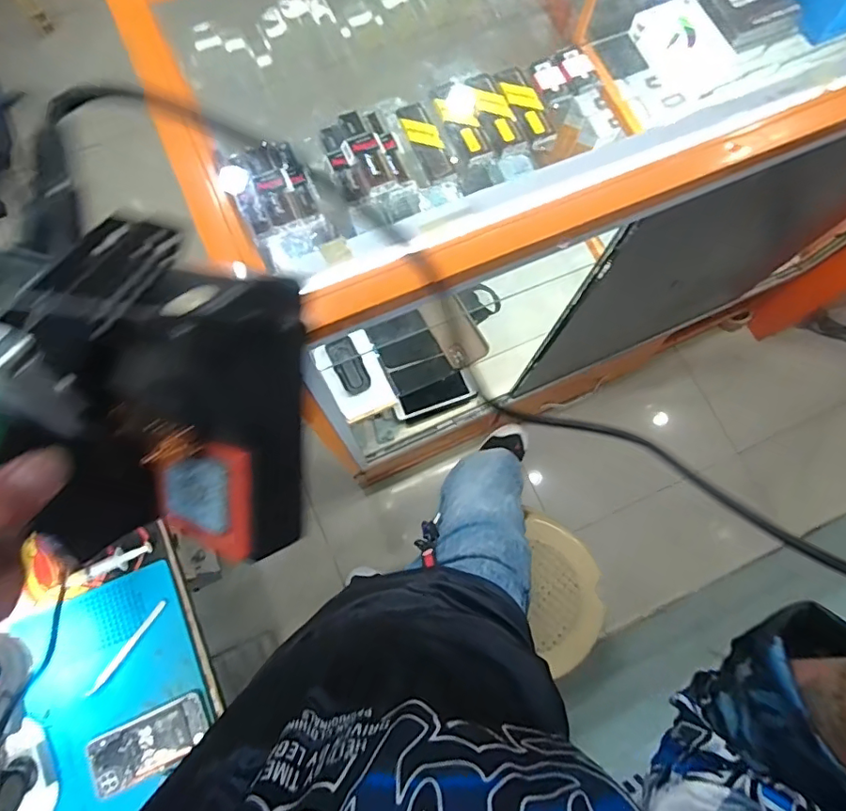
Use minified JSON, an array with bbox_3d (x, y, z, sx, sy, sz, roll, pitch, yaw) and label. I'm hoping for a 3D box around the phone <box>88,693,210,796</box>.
[{"bbox_3d":[-0.371,0.458,0.719,0.153,0.015,0.068,-24,77,-6],"label":"phone"}]

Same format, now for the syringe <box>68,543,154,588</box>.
[{"bbox_3d":[-0.458,0.232,0.773,0.116,0.019,0.029,-26,77,-7],"label":"syringe"}]

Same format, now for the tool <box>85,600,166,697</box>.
[{"bbox_3d":[-0.420,0.344,0.750,0.012,0.009,0.148,36,78,8],"label":"tool"}]

